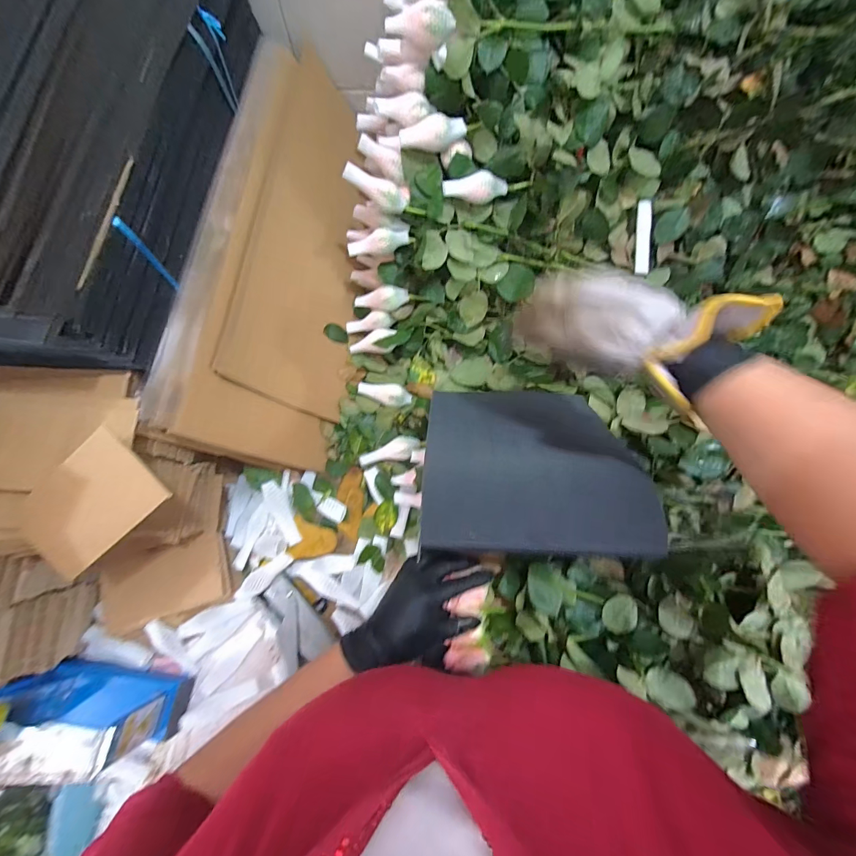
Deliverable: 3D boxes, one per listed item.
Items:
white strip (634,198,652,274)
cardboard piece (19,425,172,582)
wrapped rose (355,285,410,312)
[{"bbox_3d":[0.298,-0.264,0.509,0.019,0.008,0.094,-5,102,-1],"label":"white strip"},{"bbox_3d":[-0.303,0.069,0.329,0.130,0.007,0.080,-39,98,7],"label":"cardboard piece"},{"bbox_3d":[-0.069,-0.193,0.555,0.081,0.030,0.028,-9,75,-2],"label":"wrapped rose"}]

